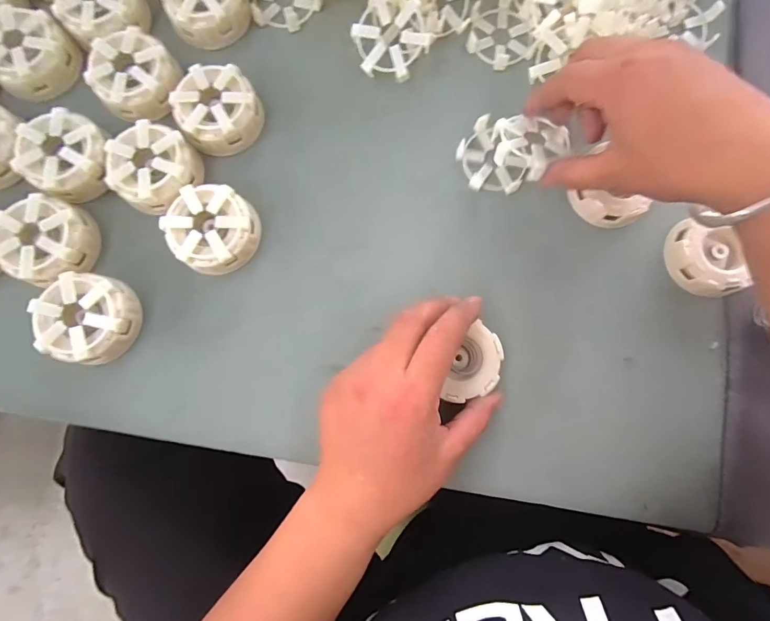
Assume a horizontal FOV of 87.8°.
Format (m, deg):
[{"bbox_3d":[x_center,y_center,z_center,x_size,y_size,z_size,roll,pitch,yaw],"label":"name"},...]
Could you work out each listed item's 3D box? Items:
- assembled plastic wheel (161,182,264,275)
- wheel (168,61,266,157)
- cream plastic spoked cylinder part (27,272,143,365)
[{"bbox_3d":[-0.124,-0.060,0.295,0.059,0.030,0.060,0,83,-1],"label":"assembled plastic wheel"},{"bbox_3d":[-0.125,-0.151,0.305,0.058,0.030,0.056,0,83,-1],"label":"wheel"},{"bbox_3d":[-0.208,0.006,0.284,0.057,0.033,0.060,0,83,-1],"label":"cream plastic spoked cylinder part"}]

